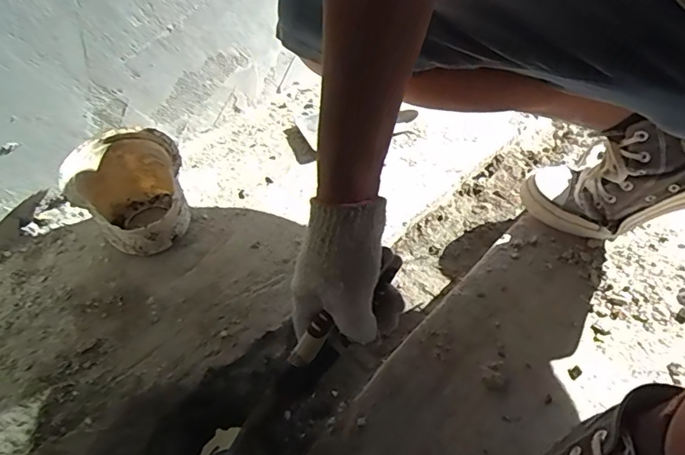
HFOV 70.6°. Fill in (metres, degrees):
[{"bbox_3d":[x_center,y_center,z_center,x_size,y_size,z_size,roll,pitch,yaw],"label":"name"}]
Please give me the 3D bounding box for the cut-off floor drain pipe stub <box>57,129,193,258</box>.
[{"bbox_3d":[-0.226,-0.031,0.530,0.104,0.105,0.105,2,50,-2],"label":"cut-off floor drain pipe stub"}]

